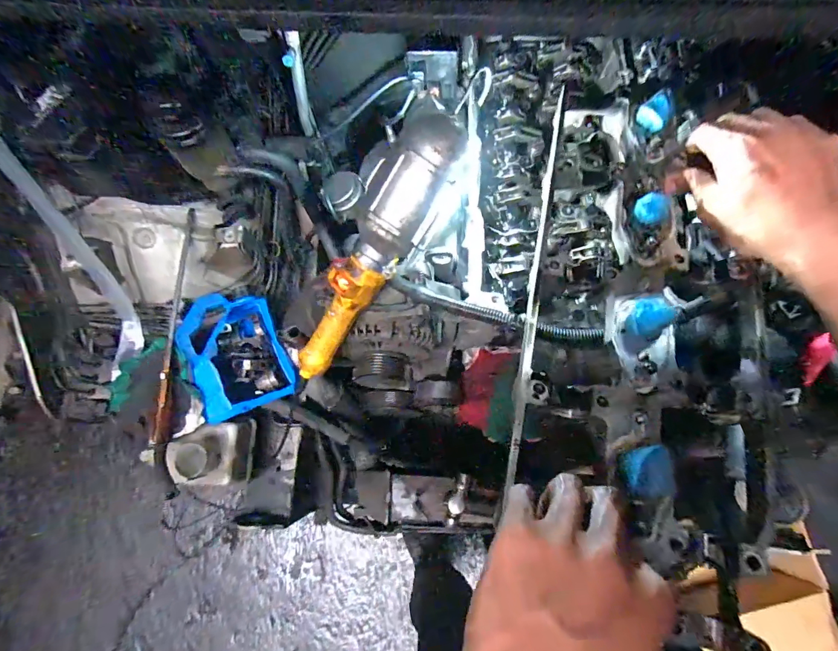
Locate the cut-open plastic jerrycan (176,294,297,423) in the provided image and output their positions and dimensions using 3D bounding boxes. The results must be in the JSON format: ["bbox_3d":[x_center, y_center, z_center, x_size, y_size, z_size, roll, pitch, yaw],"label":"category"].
[{"bbox_3d":[-0.334,0.054,0.741,0.168,0.080,0.231,-16,79,-36],"label":"cut-open plastic jerrycan"}]

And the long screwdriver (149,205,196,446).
[{"bbox_3d":[-0.421,-0.014,0.696,0.024,0.027,0.412,-3,75,0],"label":"long screwdriver"}]

